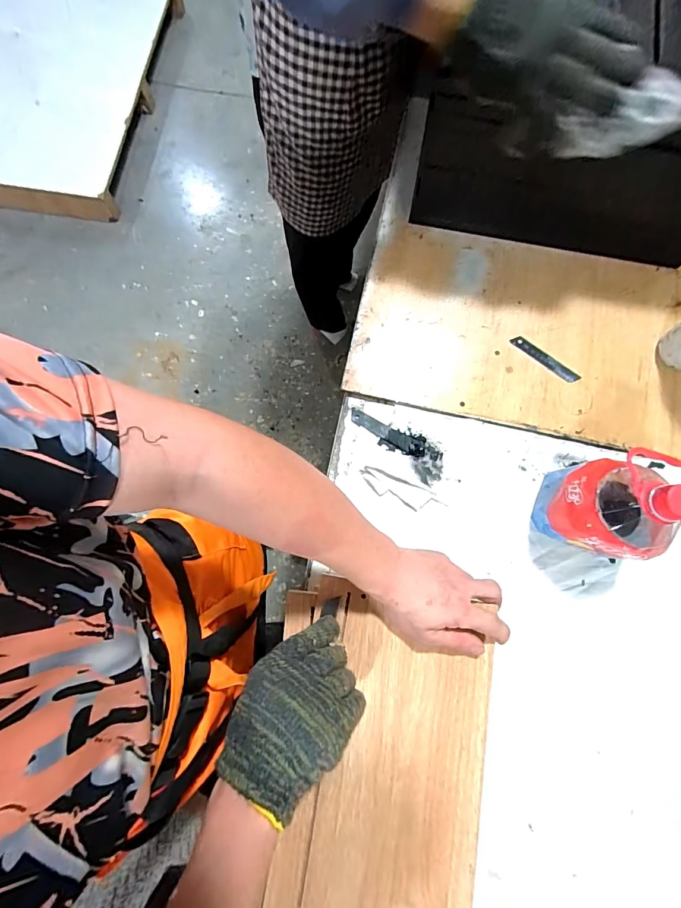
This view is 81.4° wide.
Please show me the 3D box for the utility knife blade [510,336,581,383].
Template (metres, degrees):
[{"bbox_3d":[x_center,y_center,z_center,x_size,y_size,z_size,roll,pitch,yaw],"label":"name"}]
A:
[{"bbox_3d":[0.270,-0.125,0.523,0.098,0.006,0.015,36,81,7],"label":"utility knife blade"}]

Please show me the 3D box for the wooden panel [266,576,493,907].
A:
[{"bbox_3d":[0.026,0.391,0.358,0.199,0.020,0.490,6,78,1],"label":"wooden panel"}]

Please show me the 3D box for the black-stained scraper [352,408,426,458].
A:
[{"bbox_3d":[0.058,-0.027,0.495,0.101,0.004,0.028,25,80,5],"label":"black-stained scraper"}]

